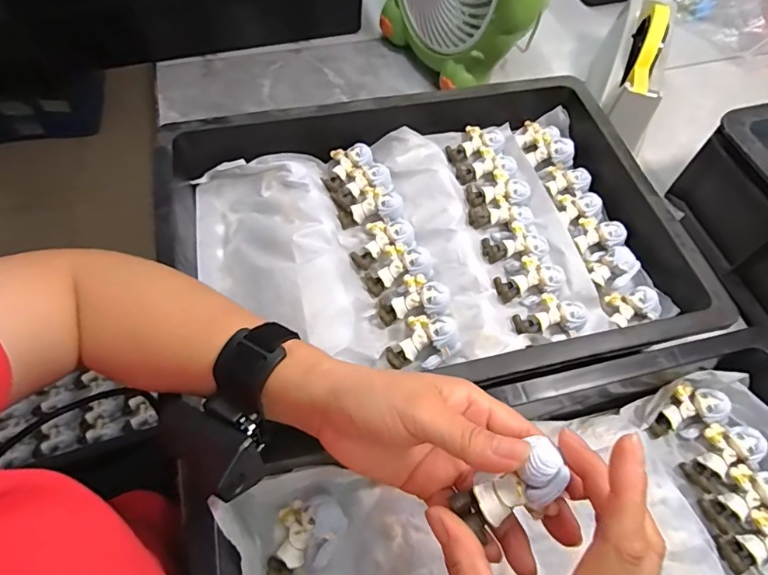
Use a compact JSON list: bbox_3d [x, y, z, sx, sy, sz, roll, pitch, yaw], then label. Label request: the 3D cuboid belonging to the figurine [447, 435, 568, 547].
[{"bbox_3d":[0.067,0.104,0.244,0.061,0.020,0.029,-41,68,20],"label":"figurine"}]

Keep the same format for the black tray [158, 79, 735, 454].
[{"bbox_3d":[0.037,-0.050,0.454,0.447,0.065,0.330,-13,62,-10],"label":"black tray"}]

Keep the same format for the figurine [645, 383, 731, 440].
[{"bbox_3d":[0.254,0.107,0.402,0.063,0.030,0.035,-40,58,8],"label":"figurine"}]

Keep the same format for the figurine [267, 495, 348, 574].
[{"bbox_3d":[-0.056,0.176,0.337,0.061,0.028,0.042,-25,86,-10],"label":"figurine"}]

